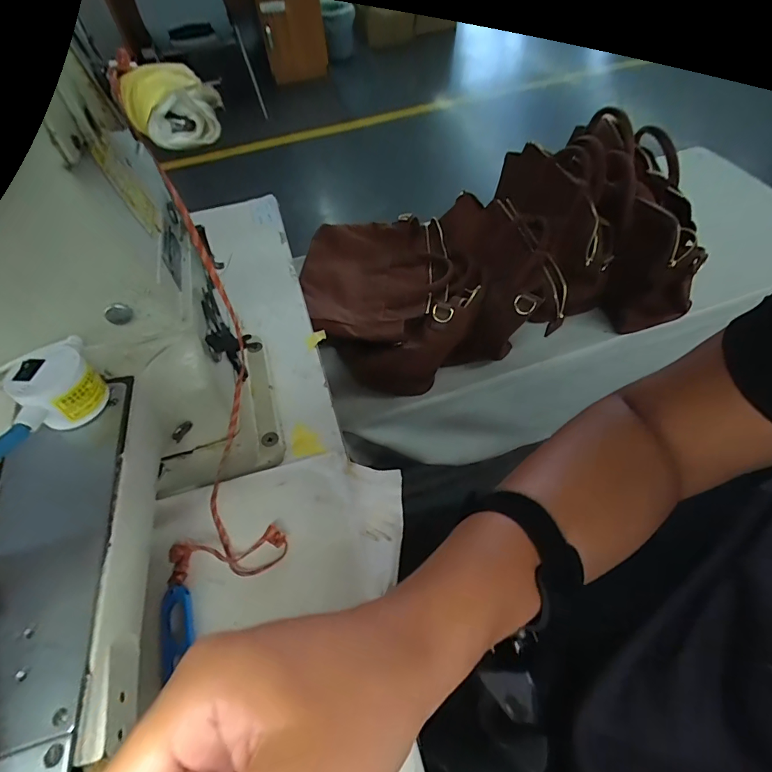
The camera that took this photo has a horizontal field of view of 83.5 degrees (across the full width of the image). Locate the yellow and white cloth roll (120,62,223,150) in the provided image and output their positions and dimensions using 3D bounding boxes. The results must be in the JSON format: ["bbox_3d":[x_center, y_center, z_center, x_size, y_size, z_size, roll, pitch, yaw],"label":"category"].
[{"bbox_3d":[-0.100,-0.132,0.203,0.041,0.027,0.030,-25,56,-13],"label":"yellow and white cloth roll"}]

